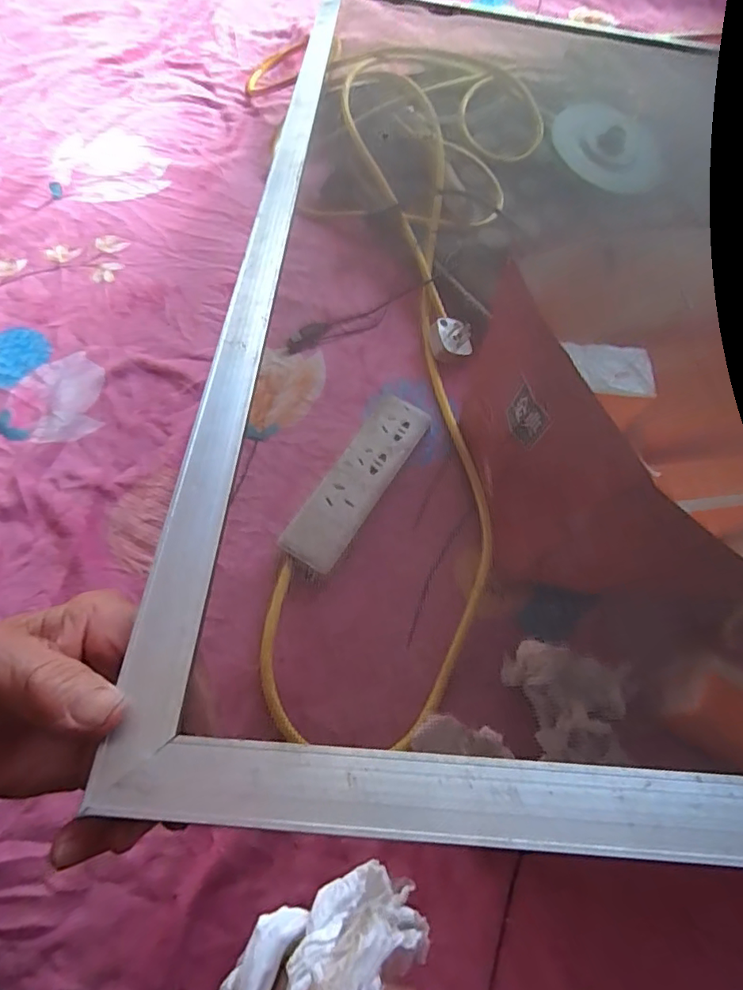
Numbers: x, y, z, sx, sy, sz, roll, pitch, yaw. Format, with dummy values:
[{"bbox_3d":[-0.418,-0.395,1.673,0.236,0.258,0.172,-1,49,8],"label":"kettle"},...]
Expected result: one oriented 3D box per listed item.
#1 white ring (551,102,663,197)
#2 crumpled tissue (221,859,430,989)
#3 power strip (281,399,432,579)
[{"bbox_3d":[0.309,-0.448,0.666,0.157,0.028,0.128,-6,80,-14],"label":"white ring"},{"bbox_3d":[-0.010,0.134,0.139,0.056,0.037,0.042,-19,66,-12],"label":"crumpled tissue"},{"bbox_3d":[-0.012,-0.013,0.484,0.051,0.030,0.187,30,66,12],"label":"power strip"}]

